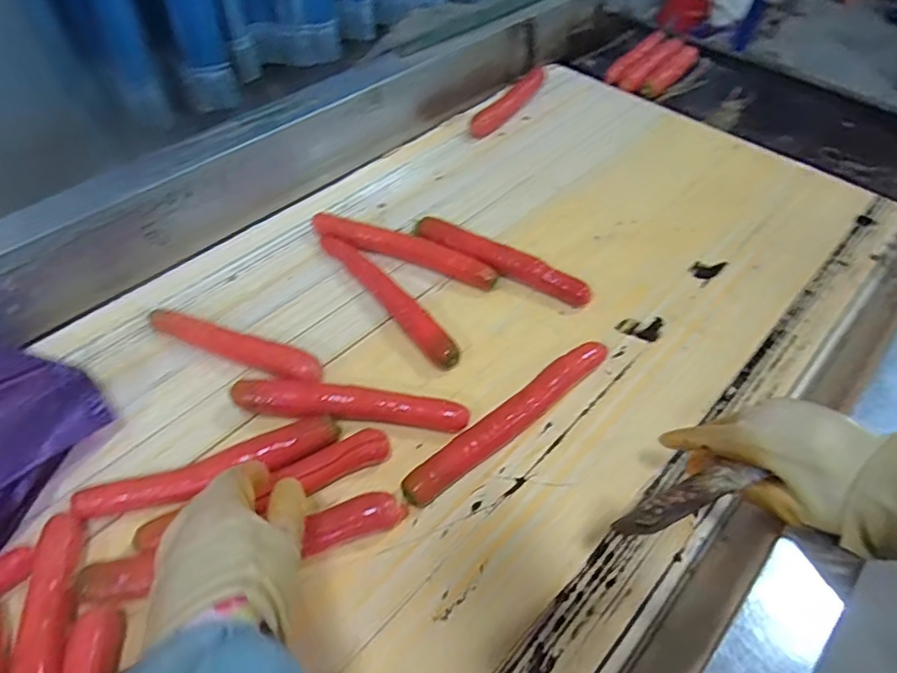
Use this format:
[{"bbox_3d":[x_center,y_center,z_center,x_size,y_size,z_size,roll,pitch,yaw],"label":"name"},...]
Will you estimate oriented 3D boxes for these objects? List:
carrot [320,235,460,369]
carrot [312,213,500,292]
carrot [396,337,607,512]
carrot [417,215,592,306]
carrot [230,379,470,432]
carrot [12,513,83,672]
[{"bbox_3d":[-0.074,-0.052,0.686,0.030,0.034,0.259,-28,54,-27],"label":"carrot"},{"bbox_3d":[-0.060,-0.110,0.736,0.253,0.031,0.029,17,48,13],"label":"carrot"},{"bbox_3d":[0.069,0.079,0.578,0.273,0.035,0.033,-31,55,-28],"label":"carrot"},{"bbox_3d":[0.064,-0.093,0.722,0.236,0.034,0.037,24,49,19],"label":"carrot"},{"bbox_3d":[-0.098,0.070,0.581,0.231,0.040,0.035,2,52,2],"label":"carrot"},{"bbox_3d":[-0.315,0.235,0.449,0.031,0.025,0.195,-13,53,-10],"label":"carrot"}]

